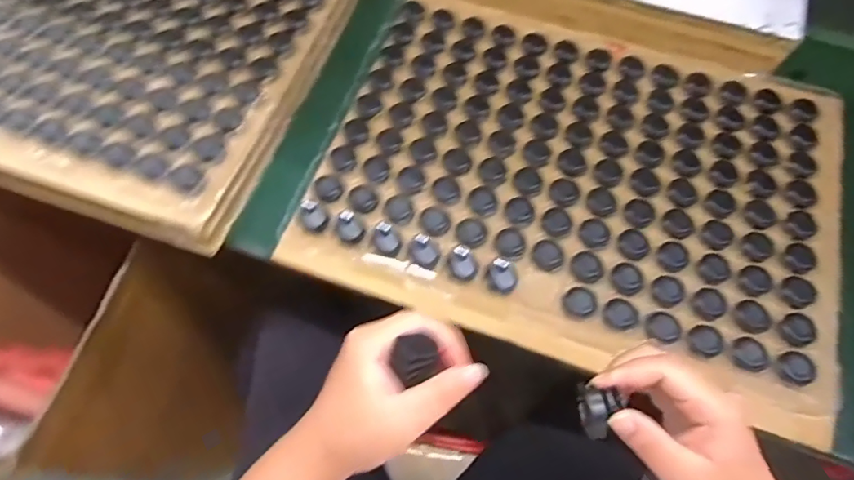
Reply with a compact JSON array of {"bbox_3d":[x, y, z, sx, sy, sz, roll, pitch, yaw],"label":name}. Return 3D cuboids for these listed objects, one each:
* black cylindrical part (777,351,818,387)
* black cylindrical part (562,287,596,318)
[{"bbox_3d":[0.314,0.109,0.432,0.030,0.007,0.028,0,66,-1],"label":"black cylindrical part"},{"bbox_3d":[0.139,0.057,0.465,0.029,0.009,0.027,0,66,-1],"label":"black cylindrical part"}]

